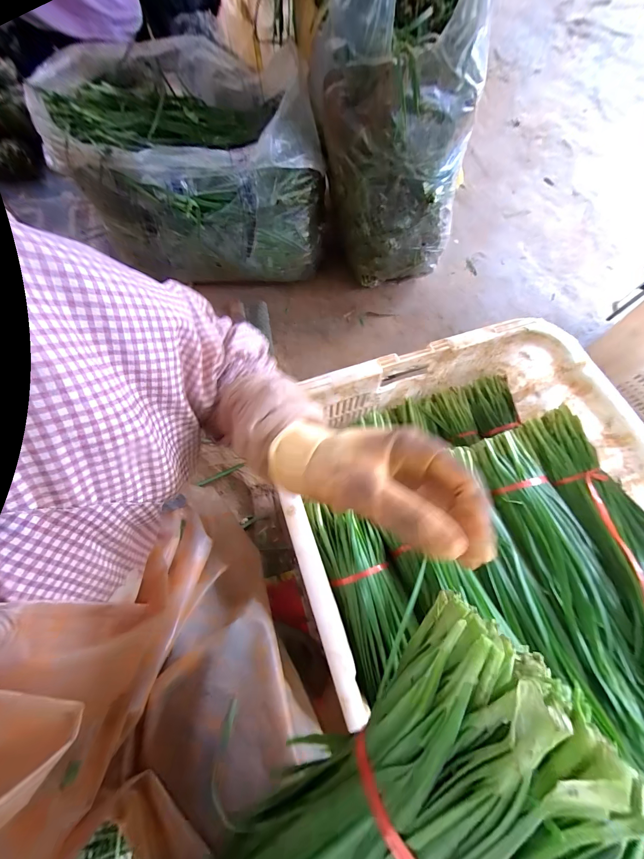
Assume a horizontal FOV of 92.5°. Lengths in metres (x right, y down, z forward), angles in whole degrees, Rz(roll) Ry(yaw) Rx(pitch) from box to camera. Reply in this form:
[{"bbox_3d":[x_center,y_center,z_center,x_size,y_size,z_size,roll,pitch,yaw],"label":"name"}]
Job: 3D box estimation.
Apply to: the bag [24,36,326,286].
[{"bbox_3d":[-0.287,-0.609,0.778,0.540,0.364,0.370,-16,69,-9],"label":"bag"}]

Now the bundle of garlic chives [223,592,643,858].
[{"bbox_3d":[0.001,0.229,0.139,0.312,0.079,0.093,-45,74,-1],"label":"bundle of garlic chives"}]

